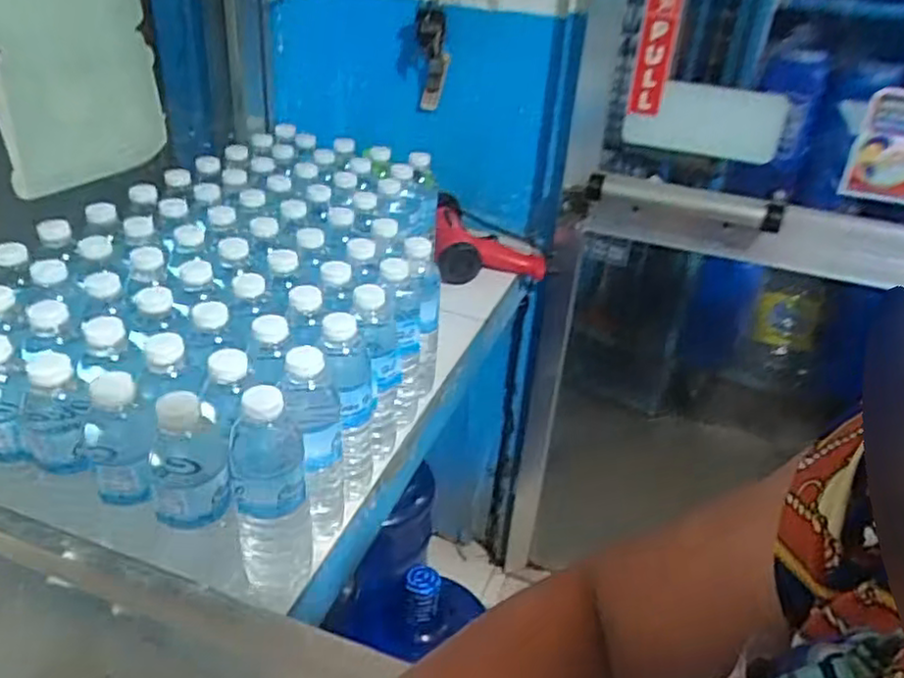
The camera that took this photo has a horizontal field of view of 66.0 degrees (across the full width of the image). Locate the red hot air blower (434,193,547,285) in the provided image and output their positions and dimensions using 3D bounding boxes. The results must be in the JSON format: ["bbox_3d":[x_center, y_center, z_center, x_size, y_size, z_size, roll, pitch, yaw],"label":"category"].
[{"bbox_3d":[0.067,-0.155,1.150,0.187,0.102,0.161,5,32,0],"label":"red hot air blower"}]

